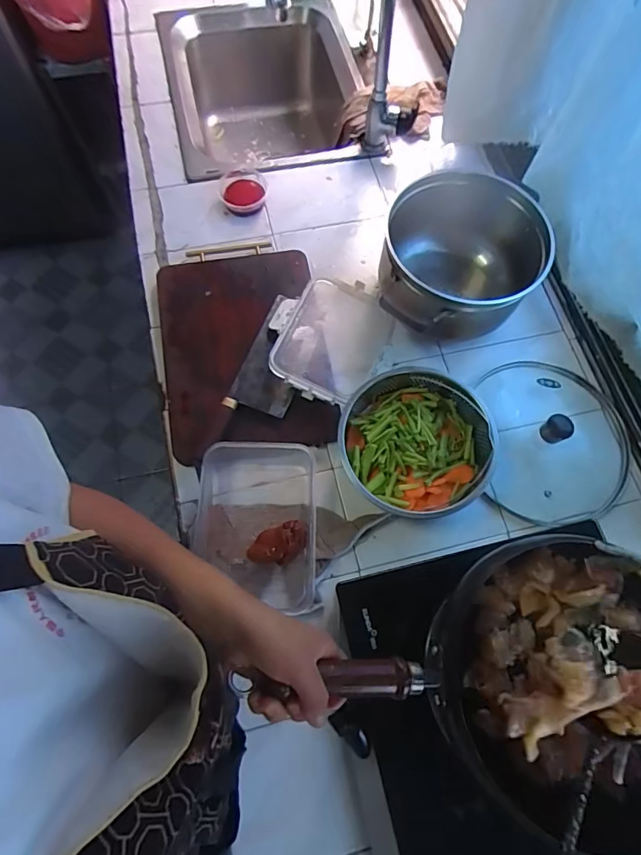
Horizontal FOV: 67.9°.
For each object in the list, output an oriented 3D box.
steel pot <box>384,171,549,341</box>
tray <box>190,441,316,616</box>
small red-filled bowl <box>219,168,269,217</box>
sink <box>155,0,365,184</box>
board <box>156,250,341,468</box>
[{"bbox_3d":[0.218,-0.248,0.739,0.240,0.135,0.248,1,70,-3],"label":"steel pot"},{"bbox_3d":[-0.089,0.131,0.647,0.160,0.054,0.213,1,70,-3],"label":"tray"},{"bbox_3d":[-0.137,-0.421,0.851,0.083,0.026,0.091,1,70,-3],"label":"small red-filled bowl"},{"bbox_3d":[-0.105,-0.658,1.039,0.394,0.224,0.441,-12,71,-7],"label":"sink"},{"bbox_3d":[-0.121,-0.125,0.737,0.238,0.027,0.339,-9,70,-6],"label":"board"}]

